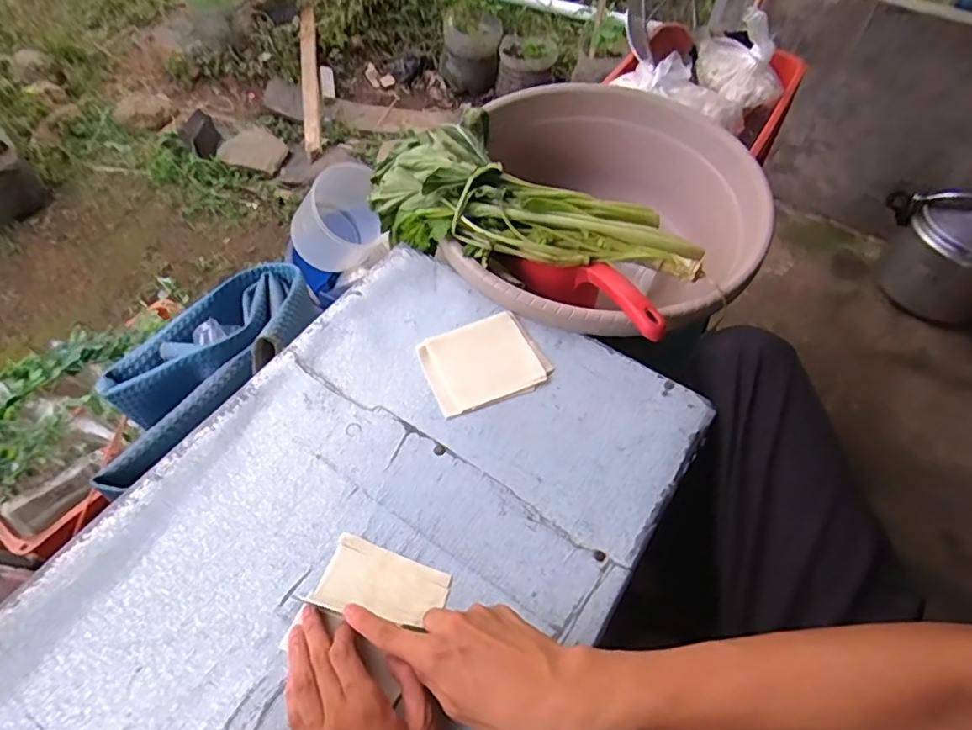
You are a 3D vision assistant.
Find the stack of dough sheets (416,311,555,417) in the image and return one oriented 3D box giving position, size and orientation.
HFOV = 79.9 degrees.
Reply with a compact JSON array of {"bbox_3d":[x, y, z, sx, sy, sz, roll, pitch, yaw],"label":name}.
[{"bbox_3d":[-0.002,-0.005,0.619,0.124,0.015,0.100,-20,57,-16],"label":"stack of dough sheets"}]

